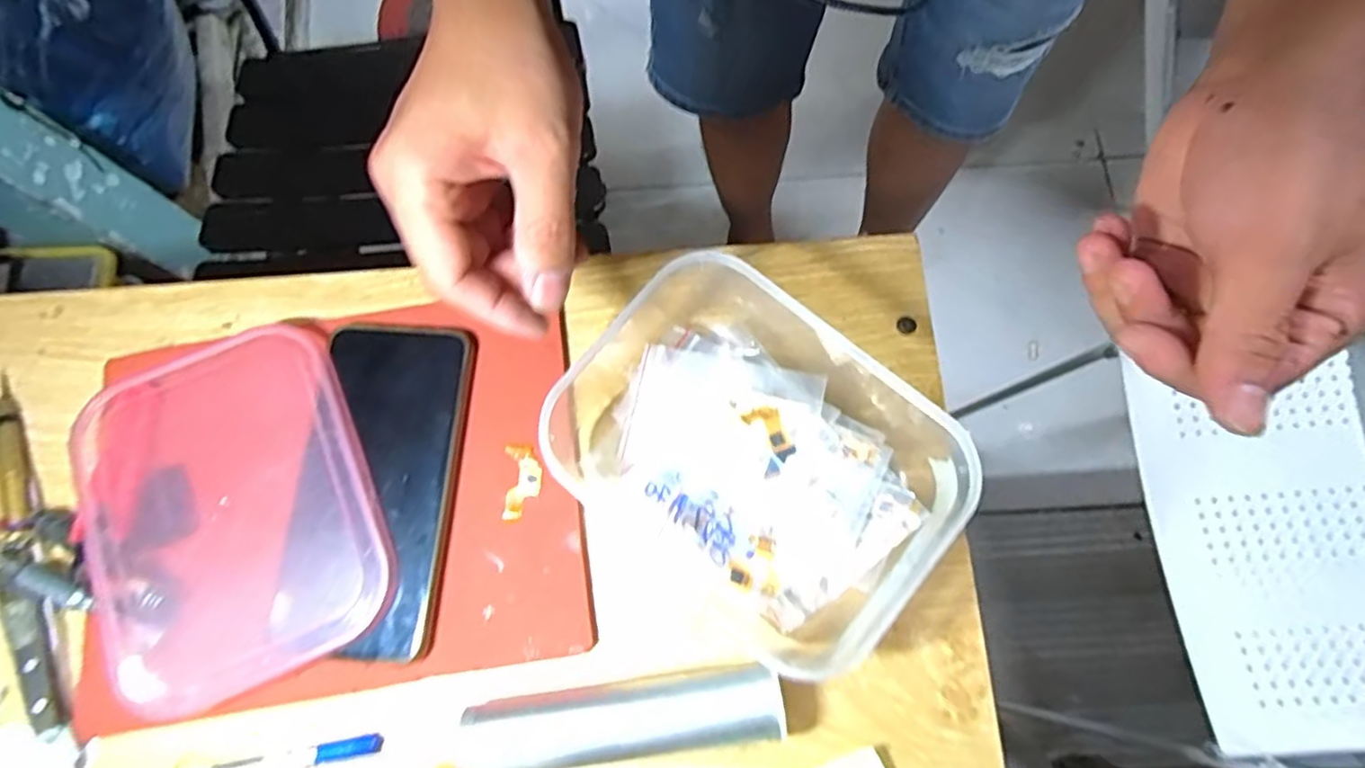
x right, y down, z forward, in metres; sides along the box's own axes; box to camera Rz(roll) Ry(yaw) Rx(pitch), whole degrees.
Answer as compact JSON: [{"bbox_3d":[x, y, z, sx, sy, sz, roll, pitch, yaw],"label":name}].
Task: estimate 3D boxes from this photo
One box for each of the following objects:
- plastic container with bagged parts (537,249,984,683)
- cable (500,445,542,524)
[{"bbox_3d":[0.033,0.023,0.326,0.192,0.065,0.154,39,78,10],"label":"plastic container with bagged parts"},{"bbox_3d":[-0.083,0.051,0.348,0.020,0.004,0.039,-2,74,1],"label":"cable"}]

